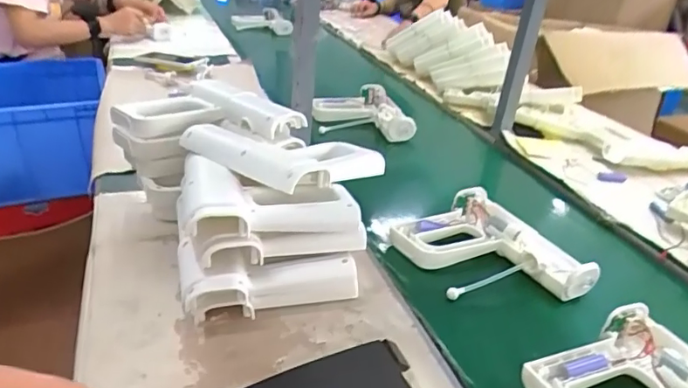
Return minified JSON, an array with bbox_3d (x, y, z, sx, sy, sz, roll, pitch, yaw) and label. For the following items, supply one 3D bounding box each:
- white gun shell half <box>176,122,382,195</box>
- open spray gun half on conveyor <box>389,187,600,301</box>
[{"bbox_3d":[-0.079,-0.062,0.691,0.208,0.050,0.182,24,33,32],"label":"white gun shell half"},{"bbox_3d":[0.188,0.072,0.693,0.176,0.037,0.214,-14,33,-29],"label":"open spray gun half on conveyor"}]

